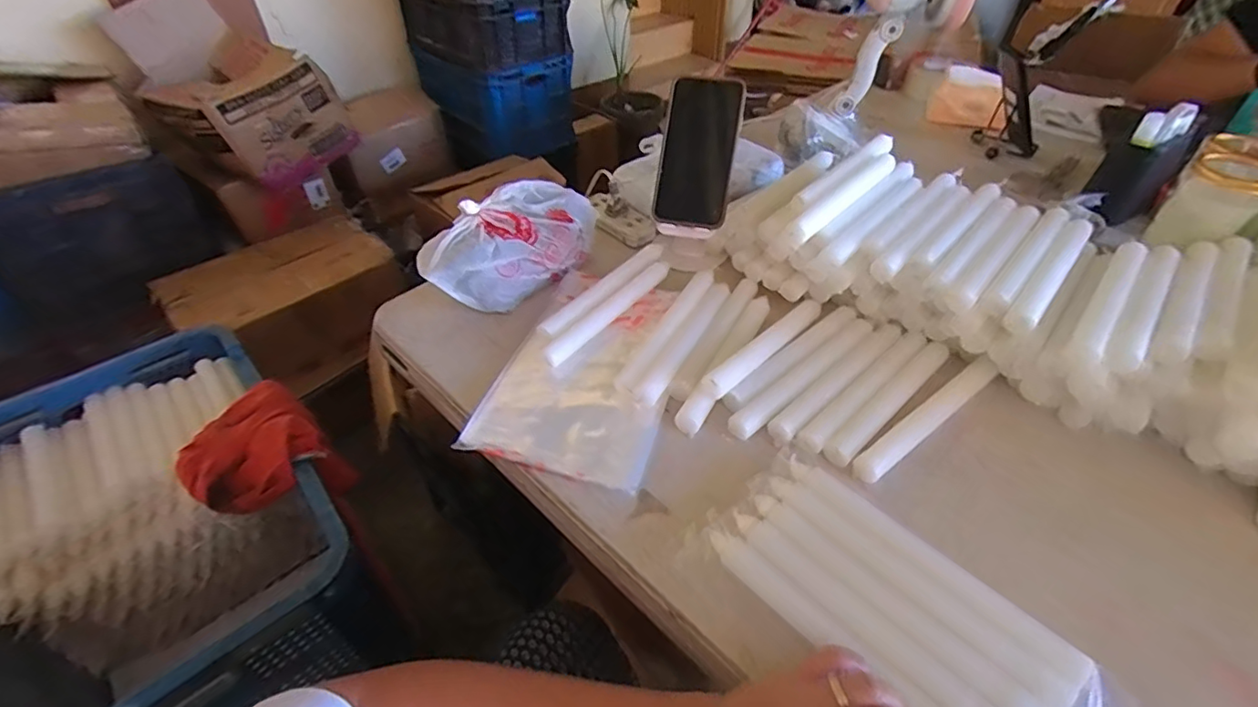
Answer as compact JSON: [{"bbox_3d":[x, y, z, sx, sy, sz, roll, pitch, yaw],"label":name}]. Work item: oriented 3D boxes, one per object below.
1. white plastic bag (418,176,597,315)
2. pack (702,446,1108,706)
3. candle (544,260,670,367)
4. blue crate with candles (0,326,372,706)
[{"bbox_3d":[-0.128,-0.116,0.617,0.093,0.084,0.202,32,52,26],"label":"white plastic bag"},{"bbox_3d":[0.165,0.157,0.363,0.113,0.017,0.222,-33,49,-27],"label":"pack"},{"bbox_3d":[-0.015,-0.046,0.578,0.018,0.017,0.194,26,50,26],"label":"candle"},{"bbox_3d":[-0.555,0.254,0.686,0.366,0.275,0.515,-34,52,-30],"label":"blue crate with candles"}]

